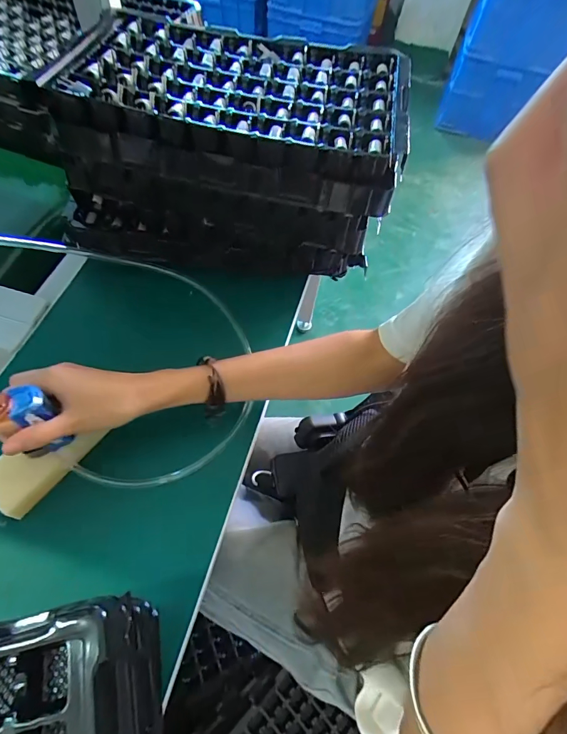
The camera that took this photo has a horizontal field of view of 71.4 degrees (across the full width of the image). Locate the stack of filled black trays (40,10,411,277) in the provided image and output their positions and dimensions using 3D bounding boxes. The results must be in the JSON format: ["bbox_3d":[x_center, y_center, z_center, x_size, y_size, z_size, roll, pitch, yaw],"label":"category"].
[{"bbox_3d":[-0.063,-0.252,0.489,0.368,0.197,0.203,10,60,1],"label":"stack of filled black trays"}]

